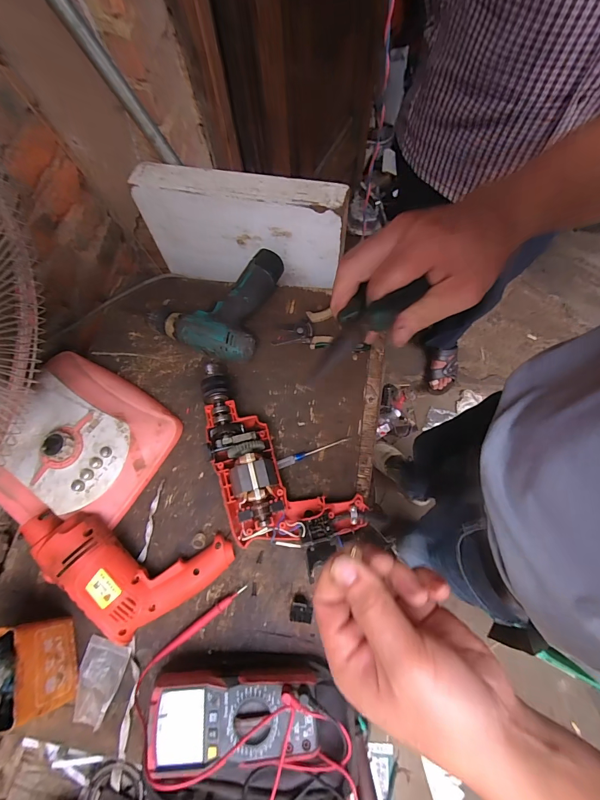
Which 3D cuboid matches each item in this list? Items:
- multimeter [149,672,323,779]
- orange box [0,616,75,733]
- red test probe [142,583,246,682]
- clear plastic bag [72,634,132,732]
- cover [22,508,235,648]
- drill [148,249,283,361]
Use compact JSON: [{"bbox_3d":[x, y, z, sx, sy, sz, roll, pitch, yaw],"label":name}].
[{"bbox_3d":[-0.074,0.355,0.393,0.178,0.051,0.082,-2,69,2],"label":"multimeter"},{"bbox_3d":[-0.334,0.315,0.400,0.098,0.115,0.104,-19,69,-4],"label":"orange box"},{"bbox_3d":[-0.135,0.293,0.450,0.160,0.011,0.010,-36,72,-10],"label":"red test probe"},{"bbox_3d":[-0.251,0.346,0.434,0.059,0.013,0.081,8,70,6],"label":"clear plastic bag"},{"bbox_3d":[-0.227,0.223,0.445,0.249,0.071,0.139,12,70,7],"label":"cover"},{"bbox_3d":[-0.141,-0.163,0.589,0.182,0.063,0.190,15,71,8],"label":"drill"}]

